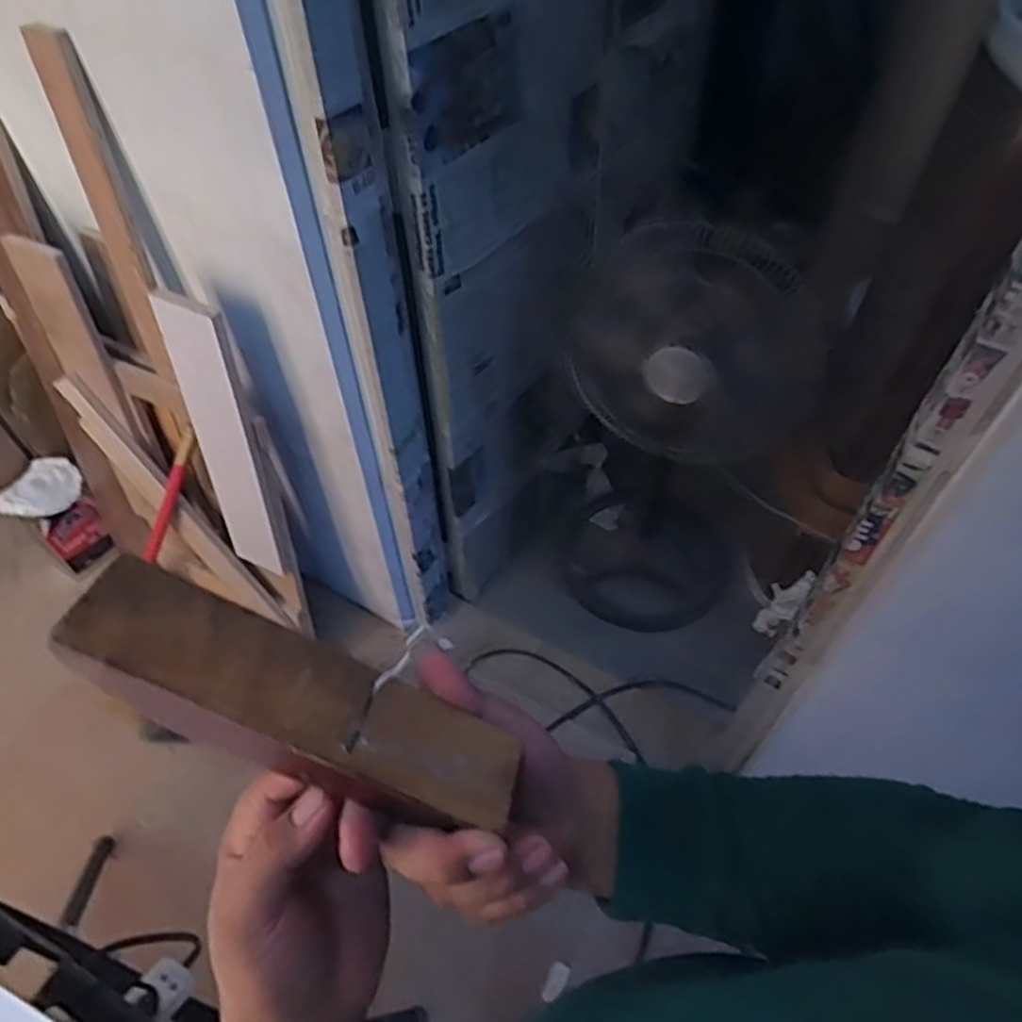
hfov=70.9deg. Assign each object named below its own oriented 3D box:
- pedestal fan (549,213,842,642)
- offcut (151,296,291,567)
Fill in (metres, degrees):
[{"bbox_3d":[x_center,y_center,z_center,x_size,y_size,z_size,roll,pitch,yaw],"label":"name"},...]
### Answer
[{"bbox_3d":[0.318,-0.126,1.455,0.443,0.936,0.316,34,60,24],"label":"pedestal fan"},{"bbox_3d":[-0.477,-0.099,1.213,0.133,0.583,0.020,20,48,16],"label":"offcut"}]

